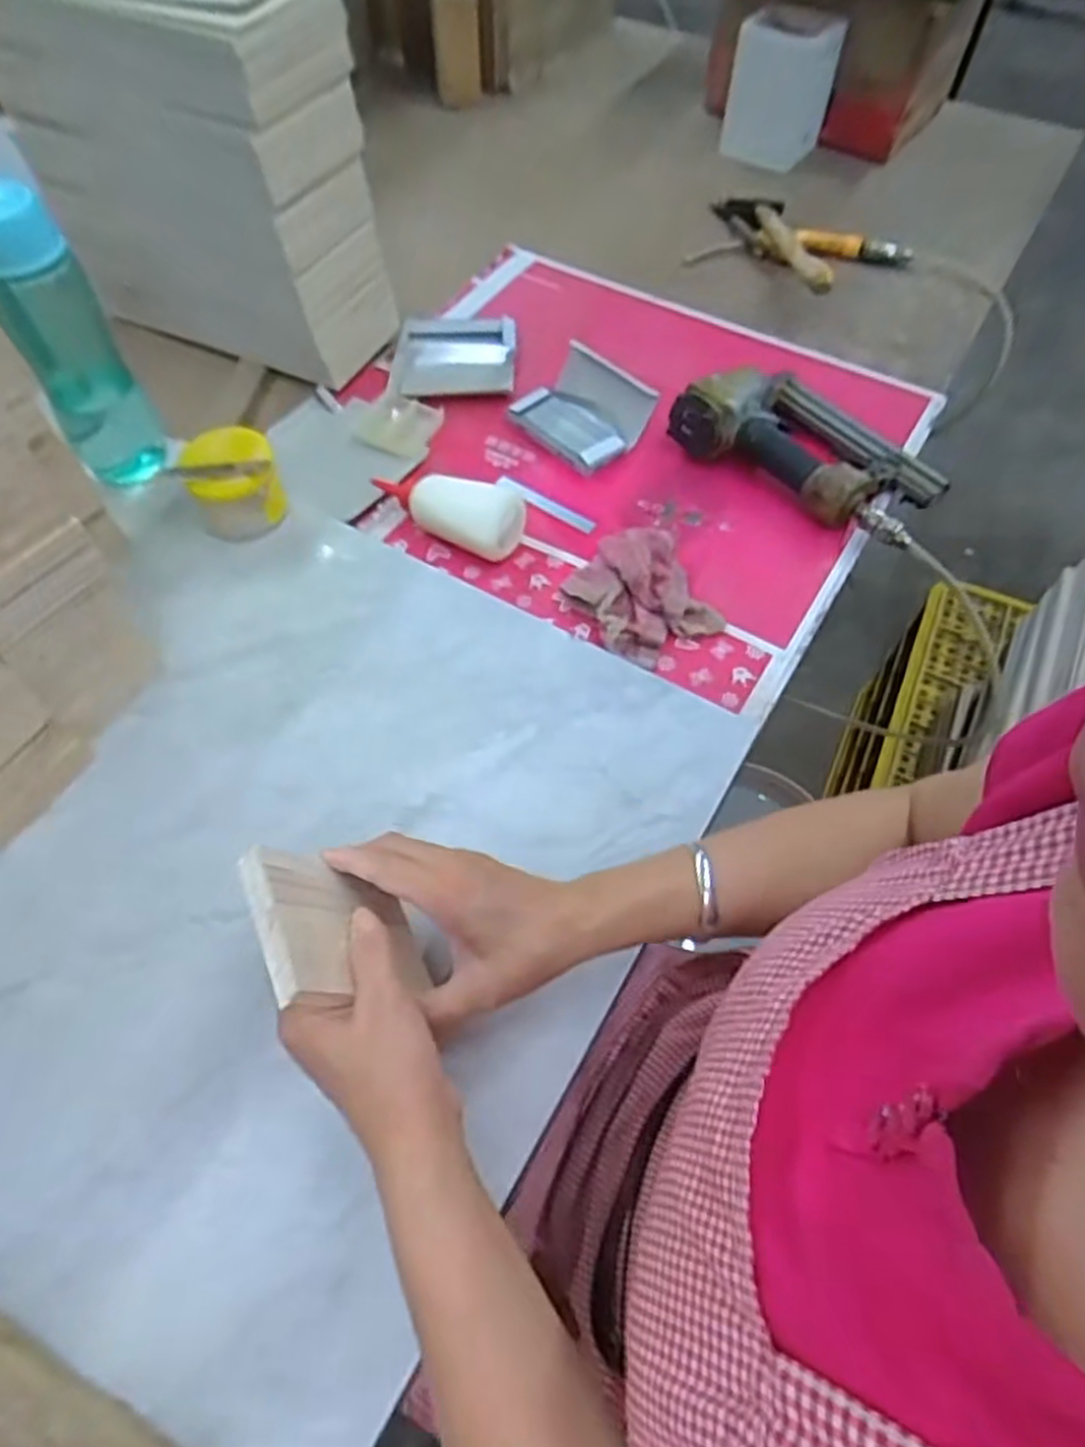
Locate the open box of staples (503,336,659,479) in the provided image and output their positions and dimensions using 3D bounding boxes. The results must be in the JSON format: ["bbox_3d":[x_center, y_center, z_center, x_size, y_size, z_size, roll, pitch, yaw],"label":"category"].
[{"bbox_3d":[0.041,-0.322,0.789,0.099,0.046,0.129,-37,67,-22],"label":"open box of staples"}]

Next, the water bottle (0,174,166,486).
[{"bbox_3d":[-0.389,-0.307,0.649,0.073,0.238,0.060,-30,64,-19],"label":"water bottle"}]

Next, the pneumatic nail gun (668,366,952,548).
[{"bbox_3d":[0.263,-0.273,0.756,0.252,0.064,0.144,35,64,17],"label":"pneumatic nail gun"}]

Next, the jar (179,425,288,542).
[{"bbox_3d":[-0.273,-0.211,0.693,0.078,0.075,0.067,-15,60,-11],"label":"jar"}]

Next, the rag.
[{"bbox_3d":[0.085,-0.112,0.661,0.102,0.034,0.113,-30,64,-18],"label":"rag"}]

